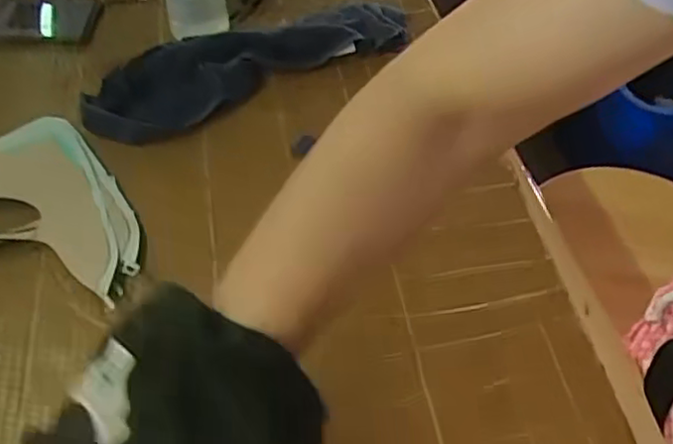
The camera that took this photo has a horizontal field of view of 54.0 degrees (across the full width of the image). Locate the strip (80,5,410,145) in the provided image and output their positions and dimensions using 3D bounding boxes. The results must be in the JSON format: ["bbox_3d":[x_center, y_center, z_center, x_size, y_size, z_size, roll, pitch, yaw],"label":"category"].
[{"bbox_3d":[-0.091,-0.179,0.687,0.345,0.034,0.114,-24,57,-19],"label":"strip"}]

